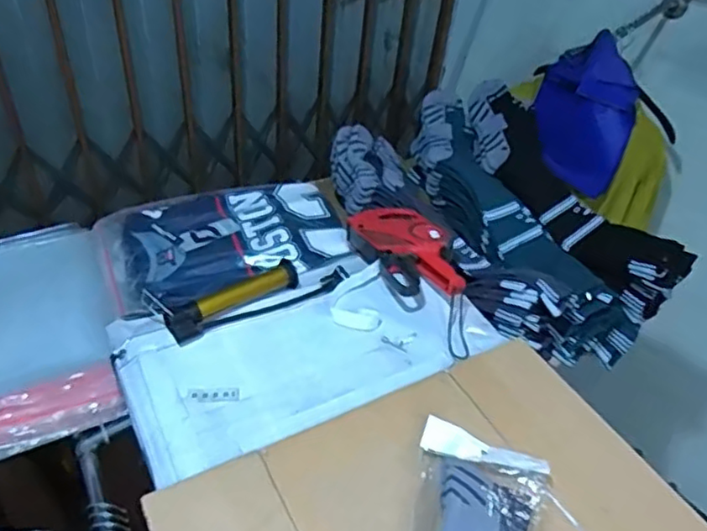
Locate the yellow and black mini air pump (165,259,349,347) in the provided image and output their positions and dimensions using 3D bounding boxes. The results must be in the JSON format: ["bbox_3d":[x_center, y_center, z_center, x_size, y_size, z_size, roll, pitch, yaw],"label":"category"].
[{"bbox_3d":[-0.129,0.038,0.838,0.250,0.030,0.064,-19,46,-26],"label":"yellow and black mini air pump"}]

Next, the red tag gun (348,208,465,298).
[{"bbox_3d":[0.087,-0.019,0.921,0.118,0.049,0.217,-17,46,-25],"label":"red tag gun"}]

